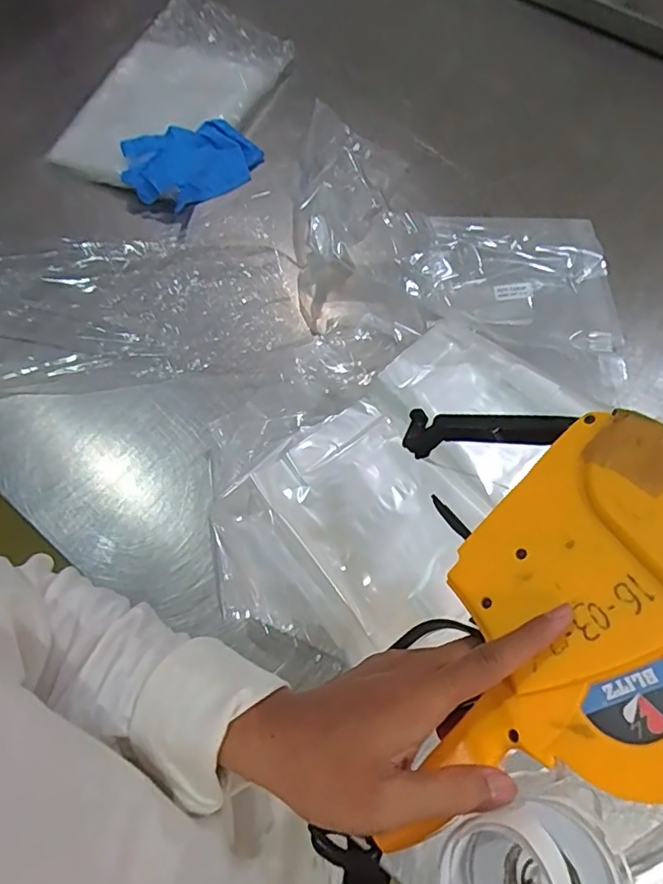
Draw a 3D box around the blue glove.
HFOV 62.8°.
[{"bbox_3d":[-0.186,-0.368,0.711,0.175,0.062,0.099,-7,68,-1],"label":"blue glove"}]

